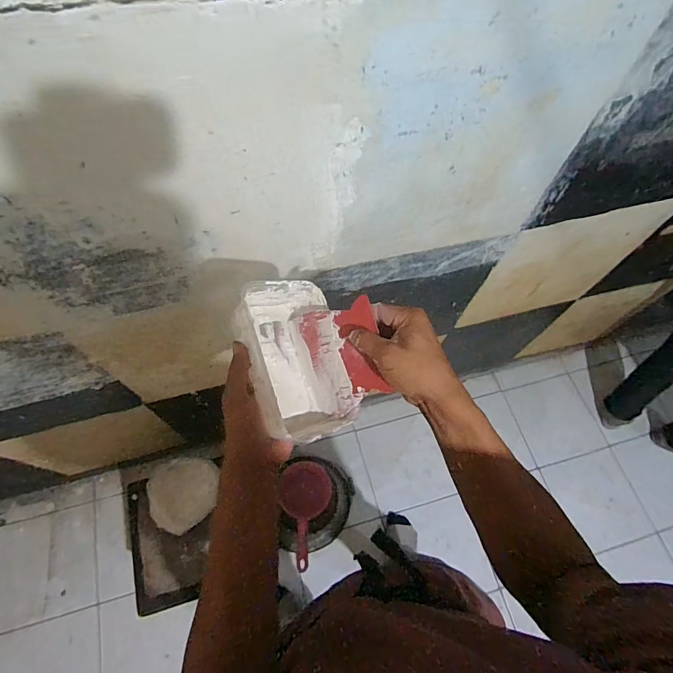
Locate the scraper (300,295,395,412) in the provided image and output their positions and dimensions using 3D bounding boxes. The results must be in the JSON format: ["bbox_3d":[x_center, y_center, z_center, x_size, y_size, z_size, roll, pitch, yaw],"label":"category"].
[{"bbox_3d":[0.007,0.020,0.453,0.089,0.005,0.111,-17,81,26],"label":"scraper"}]

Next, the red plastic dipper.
[{"bbox_3d":[-0.074,0.455,1.042,0.124,0.084,0.254,2,65,-3],"label":"red plastic dipper"}]

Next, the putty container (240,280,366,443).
[{"bbox_3d":[-0.039,0.023,0.448,0.122,0.073,0.173,-5,74,-48],"label":"putty container"}]

